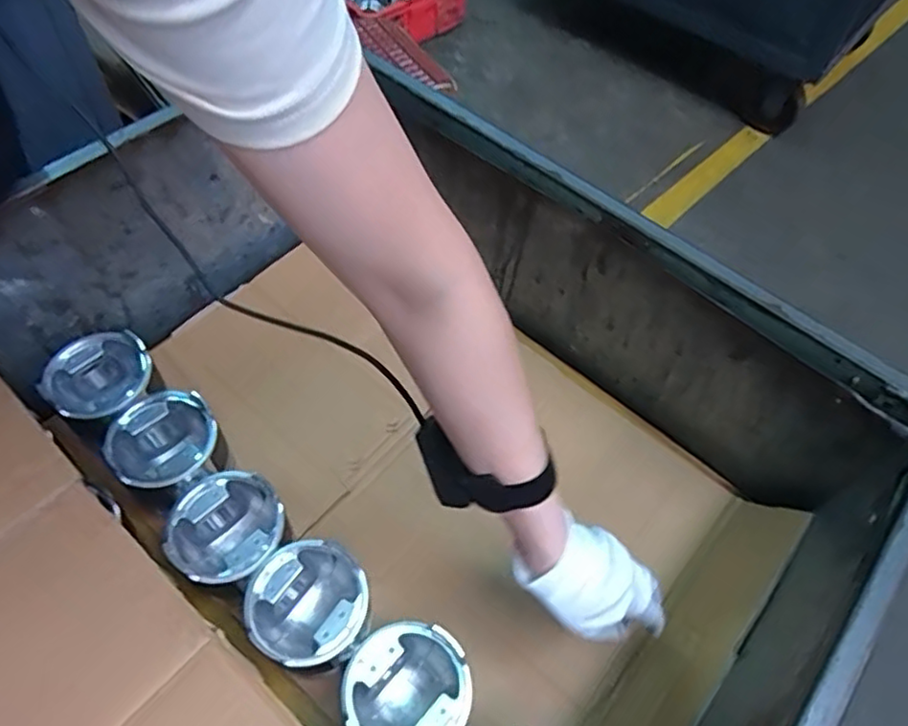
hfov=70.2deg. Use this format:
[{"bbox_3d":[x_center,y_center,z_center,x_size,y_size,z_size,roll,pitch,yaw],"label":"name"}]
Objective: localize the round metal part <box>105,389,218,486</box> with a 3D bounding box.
[{"bbox_3d":[-0.275,0.077,0.619,0.095,0.061,0.082,-32,64,-23],"label":"round metal part"}]

